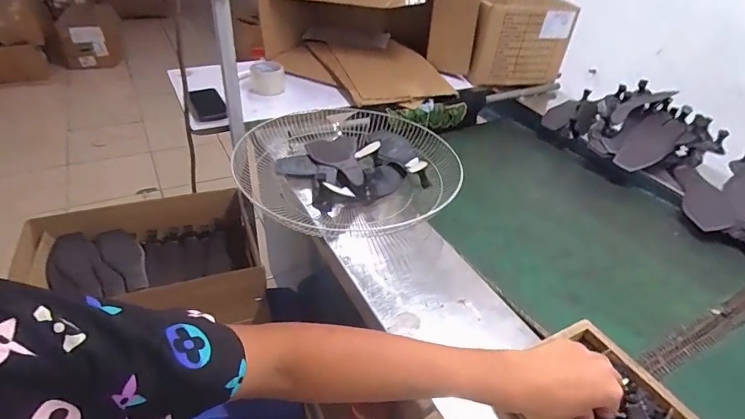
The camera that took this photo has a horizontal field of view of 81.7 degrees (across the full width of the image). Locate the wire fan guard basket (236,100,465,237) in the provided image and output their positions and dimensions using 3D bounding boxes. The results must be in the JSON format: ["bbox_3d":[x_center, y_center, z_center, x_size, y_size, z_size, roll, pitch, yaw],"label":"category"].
[{"bbox_3d":[-0.065,-0.103,0.915,0.424,0.080,0.507,-17,43,-28],"label":"wire fan guard basket"}]

